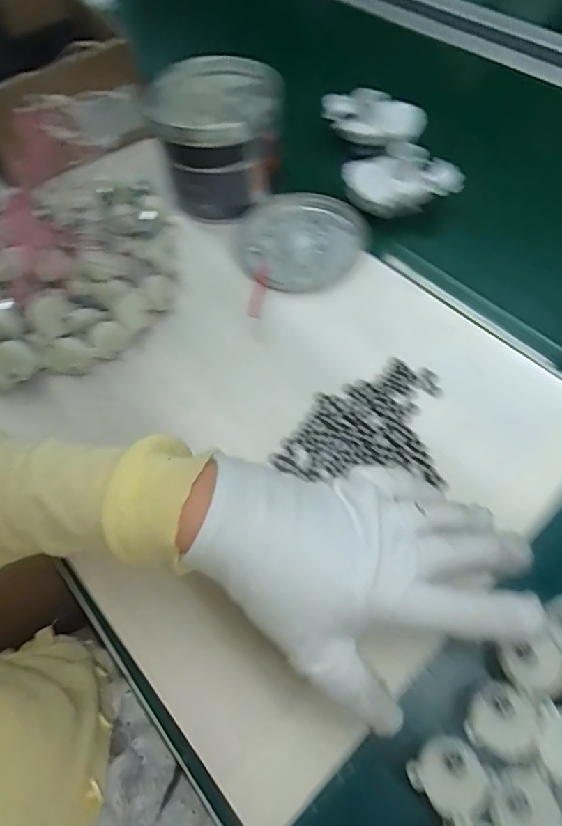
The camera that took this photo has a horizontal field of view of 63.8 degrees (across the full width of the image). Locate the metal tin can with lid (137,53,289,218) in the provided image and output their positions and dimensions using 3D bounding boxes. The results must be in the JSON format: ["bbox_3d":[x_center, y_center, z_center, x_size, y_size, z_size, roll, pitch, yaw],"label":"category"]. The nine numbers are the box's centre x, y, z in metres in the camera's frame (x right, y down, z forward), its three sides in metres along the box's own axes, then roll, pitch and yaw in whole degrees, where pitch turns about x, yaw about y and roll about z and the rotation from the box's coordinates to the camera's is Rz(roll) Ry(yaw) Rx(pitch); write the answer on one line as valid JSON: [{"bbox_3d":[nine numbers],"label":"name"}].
[{"bbox_3d":[-0.067,-0.291,0.484,0.129,0.095,0.138,-1,61,3],"label":"metal tin can with lid"}]

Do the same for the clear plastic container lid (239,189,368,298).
[{"bbox_3d":[0.022,-0.183,0.471,0.135,0.008,0.134,0,61,0],"label":"clear plastic container lid"}]

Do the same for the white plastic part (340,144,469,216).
[{"bbox_3d":[0.125,-0.246,0.479,0.114,0.047,0.065,-7,61,0],"label":"white plastic part"}]

